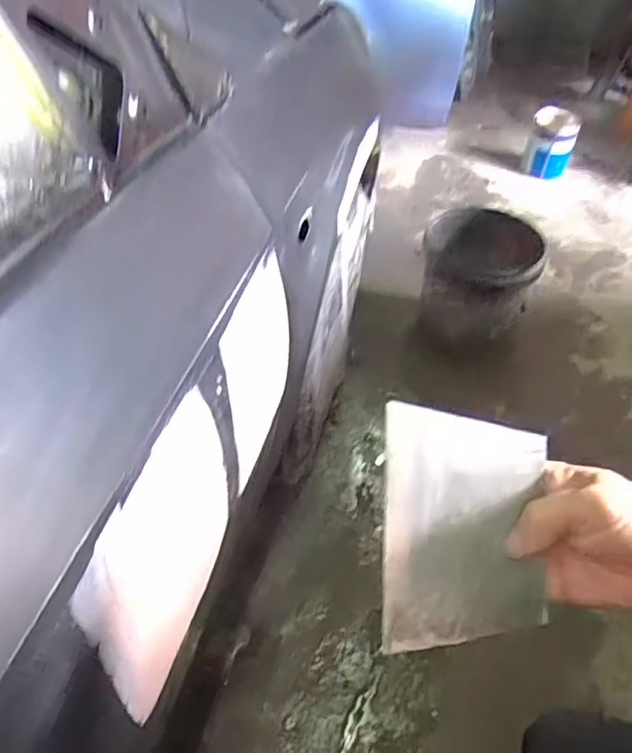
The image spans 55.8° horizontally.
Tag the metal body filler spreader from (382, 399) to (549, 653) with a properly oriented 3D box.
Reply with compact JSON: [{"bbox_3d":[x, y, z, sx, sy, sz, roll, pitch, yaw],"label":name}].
[{"bbox_3d":[0.091,0.091,0.368,0.099,0.006,0.141,3,84,-4],"label":"metal body filler spreader"}]

